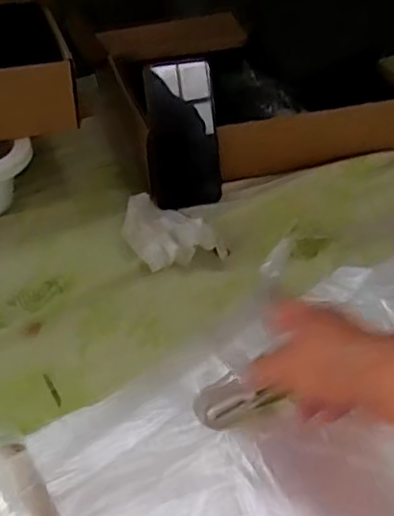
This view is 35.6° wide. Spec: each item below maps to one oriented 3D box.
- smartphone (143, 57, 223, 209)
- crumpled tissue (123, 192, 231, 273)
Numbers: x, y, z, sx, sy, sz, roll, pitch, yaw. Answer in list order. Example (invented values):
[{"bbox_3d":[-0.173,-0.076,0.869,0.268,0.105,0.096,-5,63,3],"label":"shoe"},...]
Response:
[{"bbox_3d":[-0.019,-0.143,0.717,0.083,0.164,0.010,-3,17,10],"label":"smartphone"},{"bbox_3d":[-0.036,-0.028,0.662,0.084,0.022,0.126,-25,45,-27],"label":"crumpled tissue"}]

